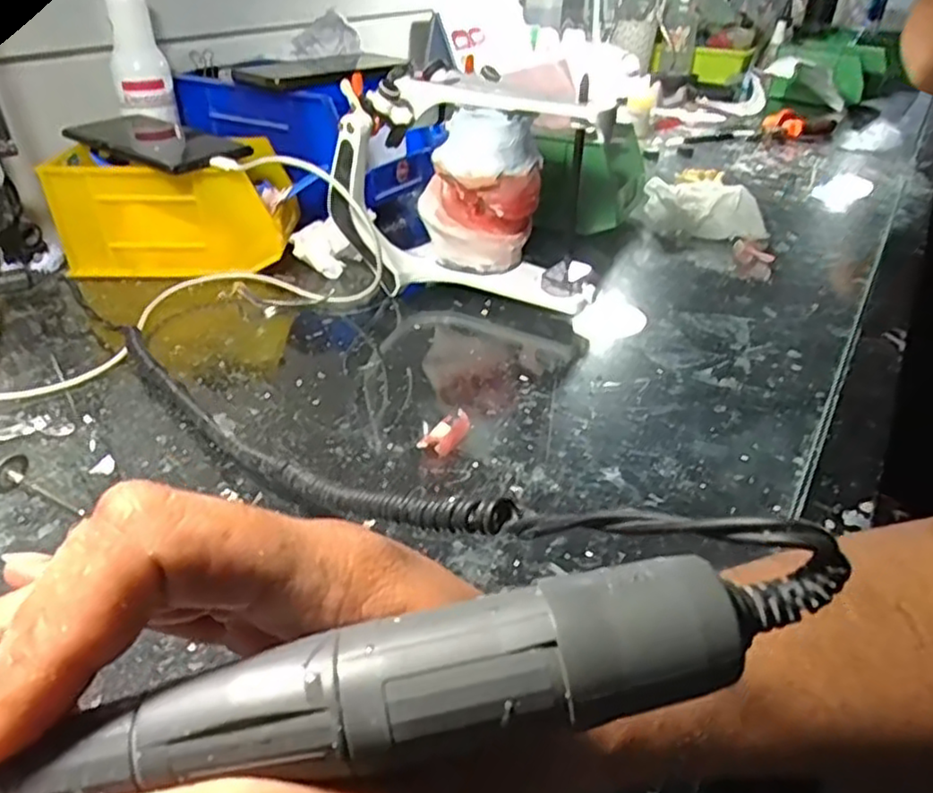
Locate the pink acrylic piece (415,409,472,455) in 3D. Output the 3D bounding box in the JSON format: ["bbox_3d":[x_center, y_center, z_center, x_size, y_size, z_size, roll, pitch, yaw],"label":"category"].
[{"bbox_3d":[-0.012,0.021,0.381,0.019,0.013,0.036,20,37,25],"label":"pink acrylic piece"}]

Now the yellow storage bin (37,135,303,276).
[{"bbox_3d":[-0.232,-0.154,0.573,0.170,0.087,0.106,3,33,2],"label":"yellow storage bin"}]

